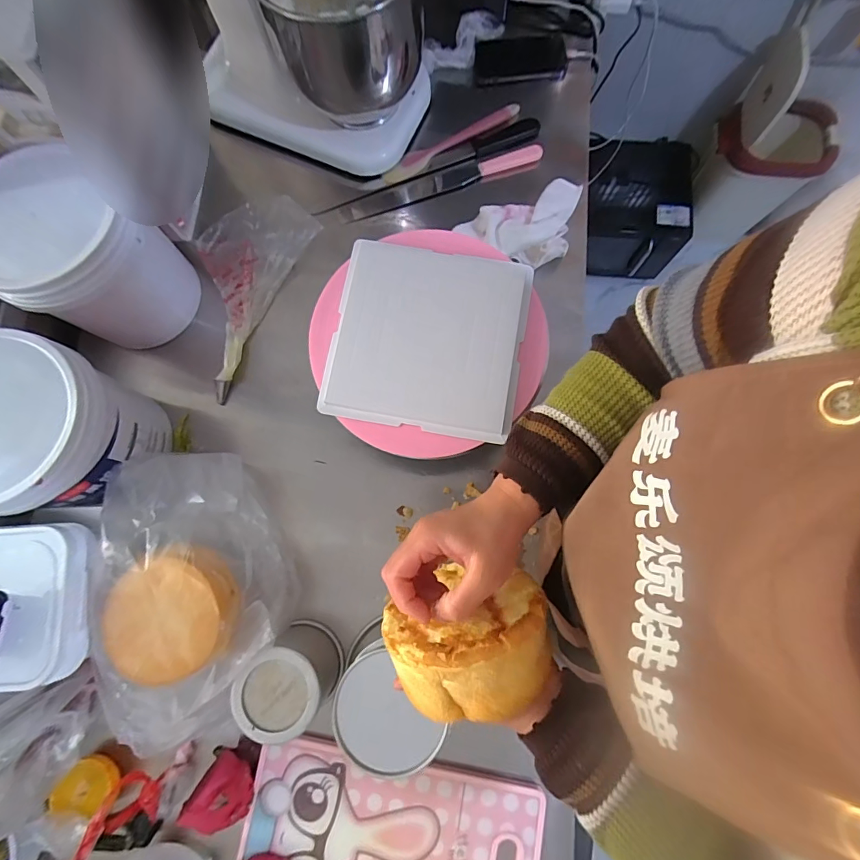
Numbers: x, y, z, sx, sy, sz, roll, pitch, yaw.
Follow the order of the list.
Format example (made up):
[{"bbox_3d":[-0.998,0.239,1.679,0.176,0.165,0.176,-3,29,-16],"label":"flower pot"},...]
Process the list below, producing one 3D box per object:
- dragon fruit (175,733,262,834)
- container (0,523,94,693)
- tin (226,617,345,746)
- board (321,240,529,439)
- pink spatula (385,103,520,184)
[{"bbox_3d":[-0.245,0.426,0.513,0.066,0.064,0.068,6,79,2],"label":"dragon fruit"},{"bbox_3d":[-0.465,0.191,0.480,0.165,0.059,0.172,-5,79,0],"label":"container"},{"bbox_3d":[-0.167,0.304,0.522,0.097,0.092,0.106,37,81,7],"label":"tin"},{"bbox_3d":[-0.003,-0.113,0.533,0.229,0.020,0.225,10,79,3],"label":"board"},{"bbox_3d":[0.035,-0.483,0.728,0.250,0.026,0.035,-28,80,-5],"label":"pink spatula"}]

